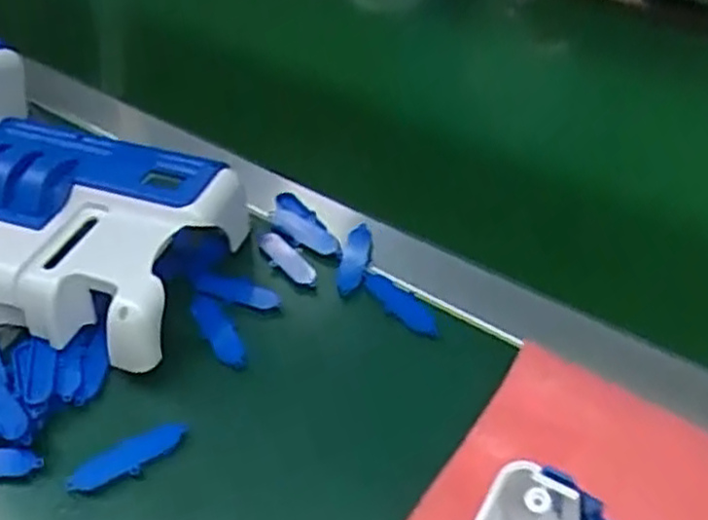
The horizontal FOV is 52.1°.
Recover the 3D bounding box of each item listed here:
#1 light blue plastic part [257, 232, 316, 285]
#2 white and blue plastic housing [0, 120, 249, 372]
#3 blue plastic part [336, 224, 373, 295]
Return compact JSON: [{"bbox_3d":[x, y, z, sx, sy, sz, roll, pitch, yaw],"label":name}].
[{"bbox_3d":[-0.041,0.000,0.442,0.015,0.006,0.047,-29,50,-26],"label":"light blue plastic part"},{"bbox_3d":[-0.168,-0.020,0.414,0.181,0.060,0.130,10,44,12],"label":"white and blue plastic housing"},{"bbox_3d":[0.001,-0.001,0.435,0.016,0.012,0.047,9,44,11],"label":"blue plastic part"}]

